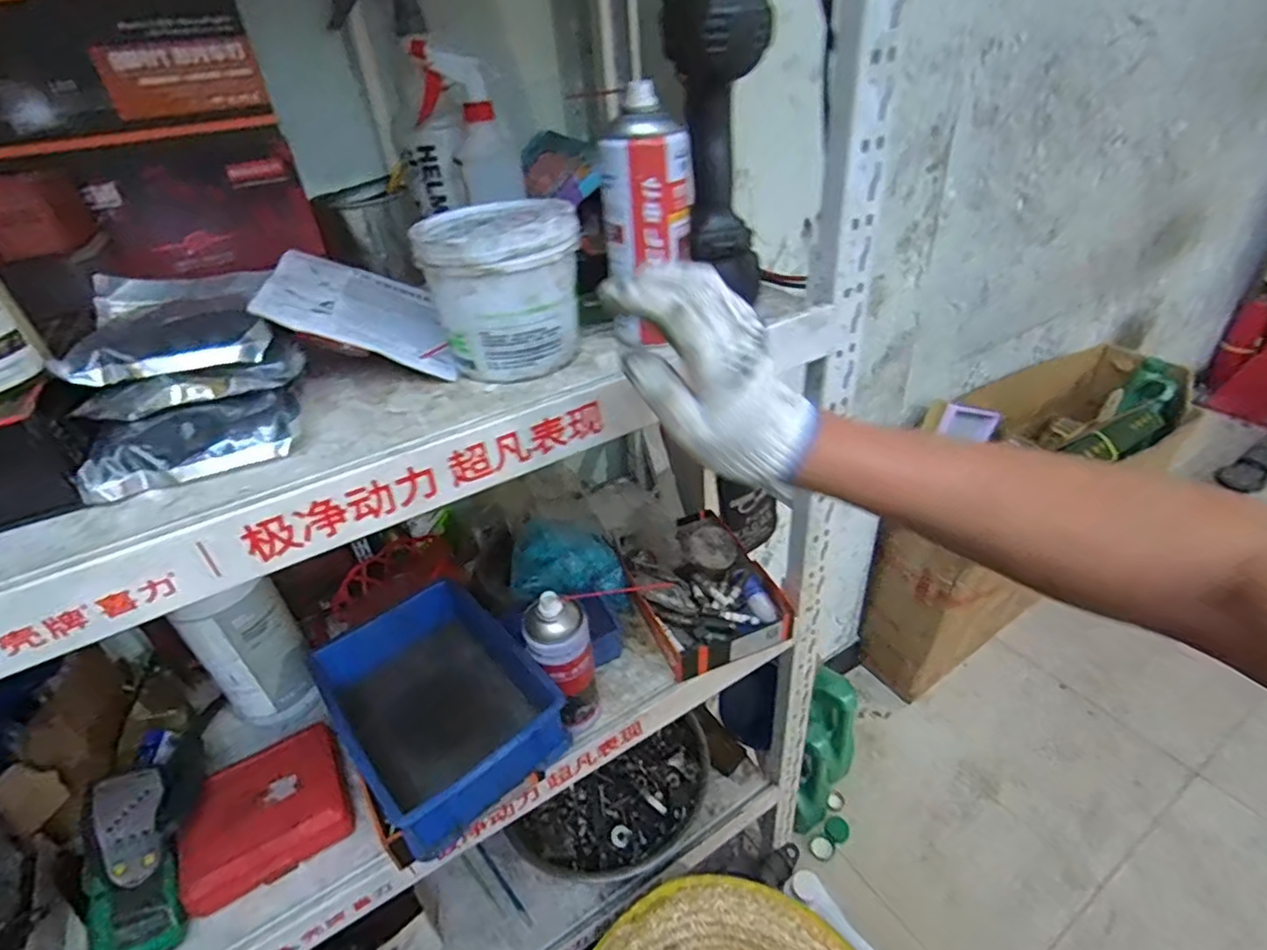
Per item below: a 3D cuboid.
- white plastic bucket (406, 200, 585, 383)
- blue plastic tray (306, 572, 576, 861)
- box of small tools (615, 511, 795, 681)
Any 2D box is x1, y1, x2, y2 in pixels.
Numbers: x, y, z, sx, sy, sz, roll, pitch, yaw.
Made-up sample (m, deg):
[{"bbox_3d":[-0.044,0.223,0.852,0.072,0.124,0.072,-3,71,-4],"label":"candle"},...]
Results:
[{"bbox_3d":[-0.099,-0.144,0.485,0.105,0.108,0.112,-3,35,2],"label":"white plastic bucket"},{"bbox_3d":[-0.204,0.231,0.648,0.172,0.084,0.247,-29,42,-31],"label":"blue plastic tray"},{"bbox_3d":[0.085,0.140,0.820,0.166,0.067,0.221,-16,36,-15],"label":"box of small tools"}]

